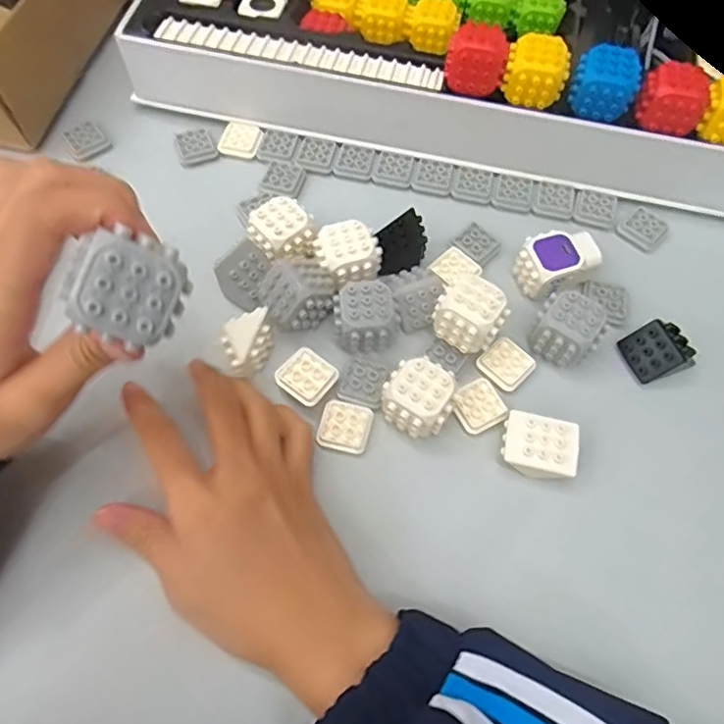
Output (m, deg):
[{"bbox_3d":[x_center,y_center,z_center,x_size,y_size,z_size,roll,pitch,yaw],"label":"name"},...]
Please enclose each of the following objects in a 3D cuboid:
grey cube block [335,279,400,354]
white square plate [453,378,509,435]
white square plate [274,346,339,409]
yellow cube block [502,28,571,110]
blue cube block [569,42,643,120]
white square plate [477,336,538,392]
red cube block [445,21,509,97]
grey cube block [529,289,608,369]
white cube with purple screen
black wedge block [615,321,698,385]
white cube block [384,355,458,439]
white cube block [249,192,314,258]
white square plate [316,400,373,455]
[{"bbox_3d":[0.003,-0.024,0.336,0.036,0.031,0.034,-6,64,-5],"label":"grey cube block"},{"bbox_3d":[0.066,0.026,0.330,0.027,0.007,0.027,-26,68,-14],"label":"white square plate"},{"bbox_3d":[-0.031,0.008,0.325,0.029,0.005,0.028,37,66,17],"label":"white square plate"},{"bbox_3d":[0.108,-0.181,0.358,0.036,0.031,0.029,13,64,4],"label":"yellow cube block"},{"bbox_3d":[0.150,-0.172,0.356,0.037,0.028,0.032,17,65,6],"label":"blue cube block"},{"bbox_3d":[0.085,0.001,0.341,0.028,0.008,0.028,-40,72,-19],"label":"white square plate"},{"bbox_3d":[0.072,-0.188,0.359,0.036,0.029,0.031,11,64,3],"label":"red cube block"},{"bbox_3d":[0.118,-0.018,0.336,0.035,0.034,0.031,40,69,16],"label":"grey cube block"},{"bbox_3d":[0.121,-0.062,0.359,0.044,0.026,0.035,-26,68,-13],"label":"white cube with purple screen"},{"bbox_3d":[0.175,-0.007,0.340,0.034,0.021,0.033,-22,67,-12],"label":"black wedge block"},{"bbox_3d":[0.032,0.020,0.316,0.036,0.029,0.034,32,67,13],"label":"white cube block"},{"bbox_3d":[-0.049,-0.078,0.359,0.034,0.033,0.030,-34,70,-17],"label":"white cube block"},{"bbox_3d":[-0.009,0.036,0.321,0.028,0.004,0.028,12,64,4],"label":"white square plate"}]

